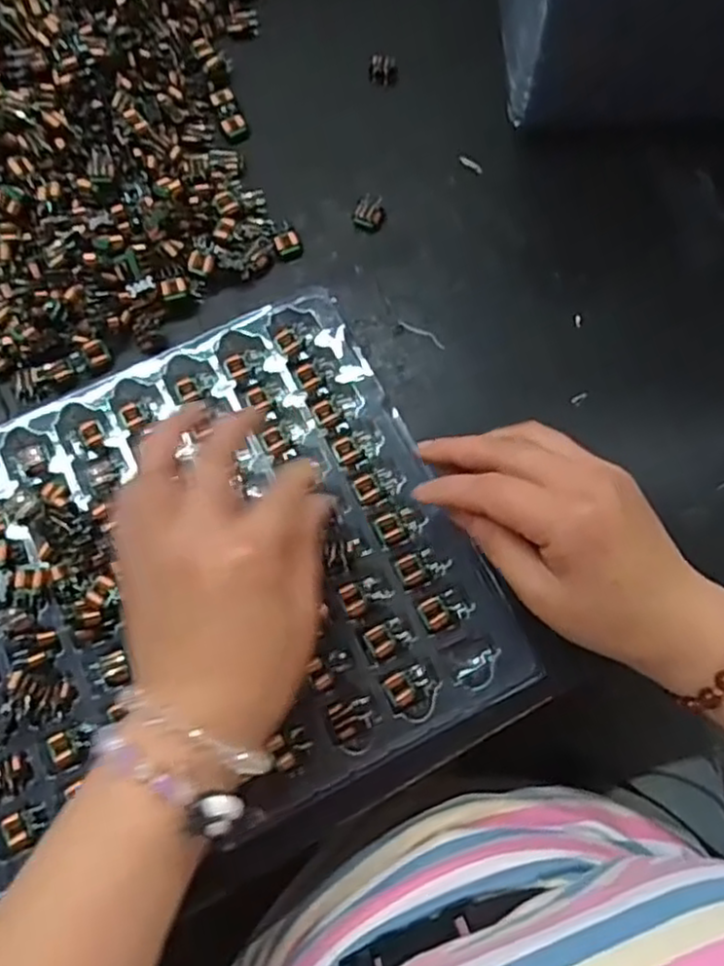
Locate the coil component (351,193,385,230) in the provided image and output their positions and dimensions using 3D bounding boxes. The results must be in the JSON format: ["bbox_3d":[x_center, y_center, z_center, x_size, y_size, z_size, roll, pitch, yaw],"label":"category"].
[{"bbox_3d":[0.004,-0.161,0.419,0.018,0.013,0.015,10,72,4],"label":"coil component"}]

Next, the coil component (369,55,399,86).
[{"bbox_3d":[0.014,-0.264,0.452,0.019,0.013,0.017,-10,71,-3],"label":"coil component"}]

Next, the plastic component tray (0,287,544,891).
[{"bbox_3d":[-0.115,0.061,0.346,0.333,0.020,0.237,-25,73,-8],"label":"plastic component tray"}]

